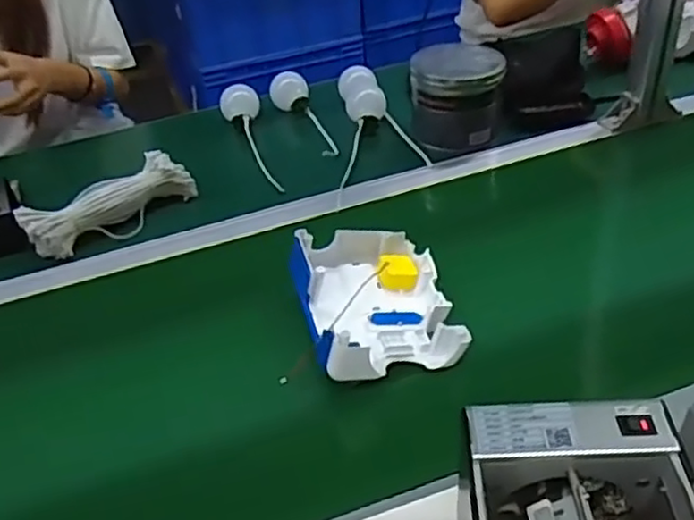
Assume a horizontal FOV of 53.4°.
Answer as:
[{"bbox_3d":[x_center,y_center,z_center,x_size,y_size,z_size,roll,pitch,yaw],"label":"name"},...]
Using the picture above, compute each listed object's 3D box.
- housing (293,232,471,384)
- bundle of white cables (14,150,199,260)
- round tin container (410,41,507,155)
[{"bbox_3d":[0.028,0.031,0.715,0.155,0.070,0.195,-12,38,-9],"label":"housing"},{"bbox_3d":[-0.311,-0.073,0.908,0.222,0.062,0.059,-28,43,-27],"label":"bundle of white cables"},{"bbox_3d":[0.156,-0.227,0.971,0.126,0.112,0.098,-1,43,7],"label":"round tin container"}]

